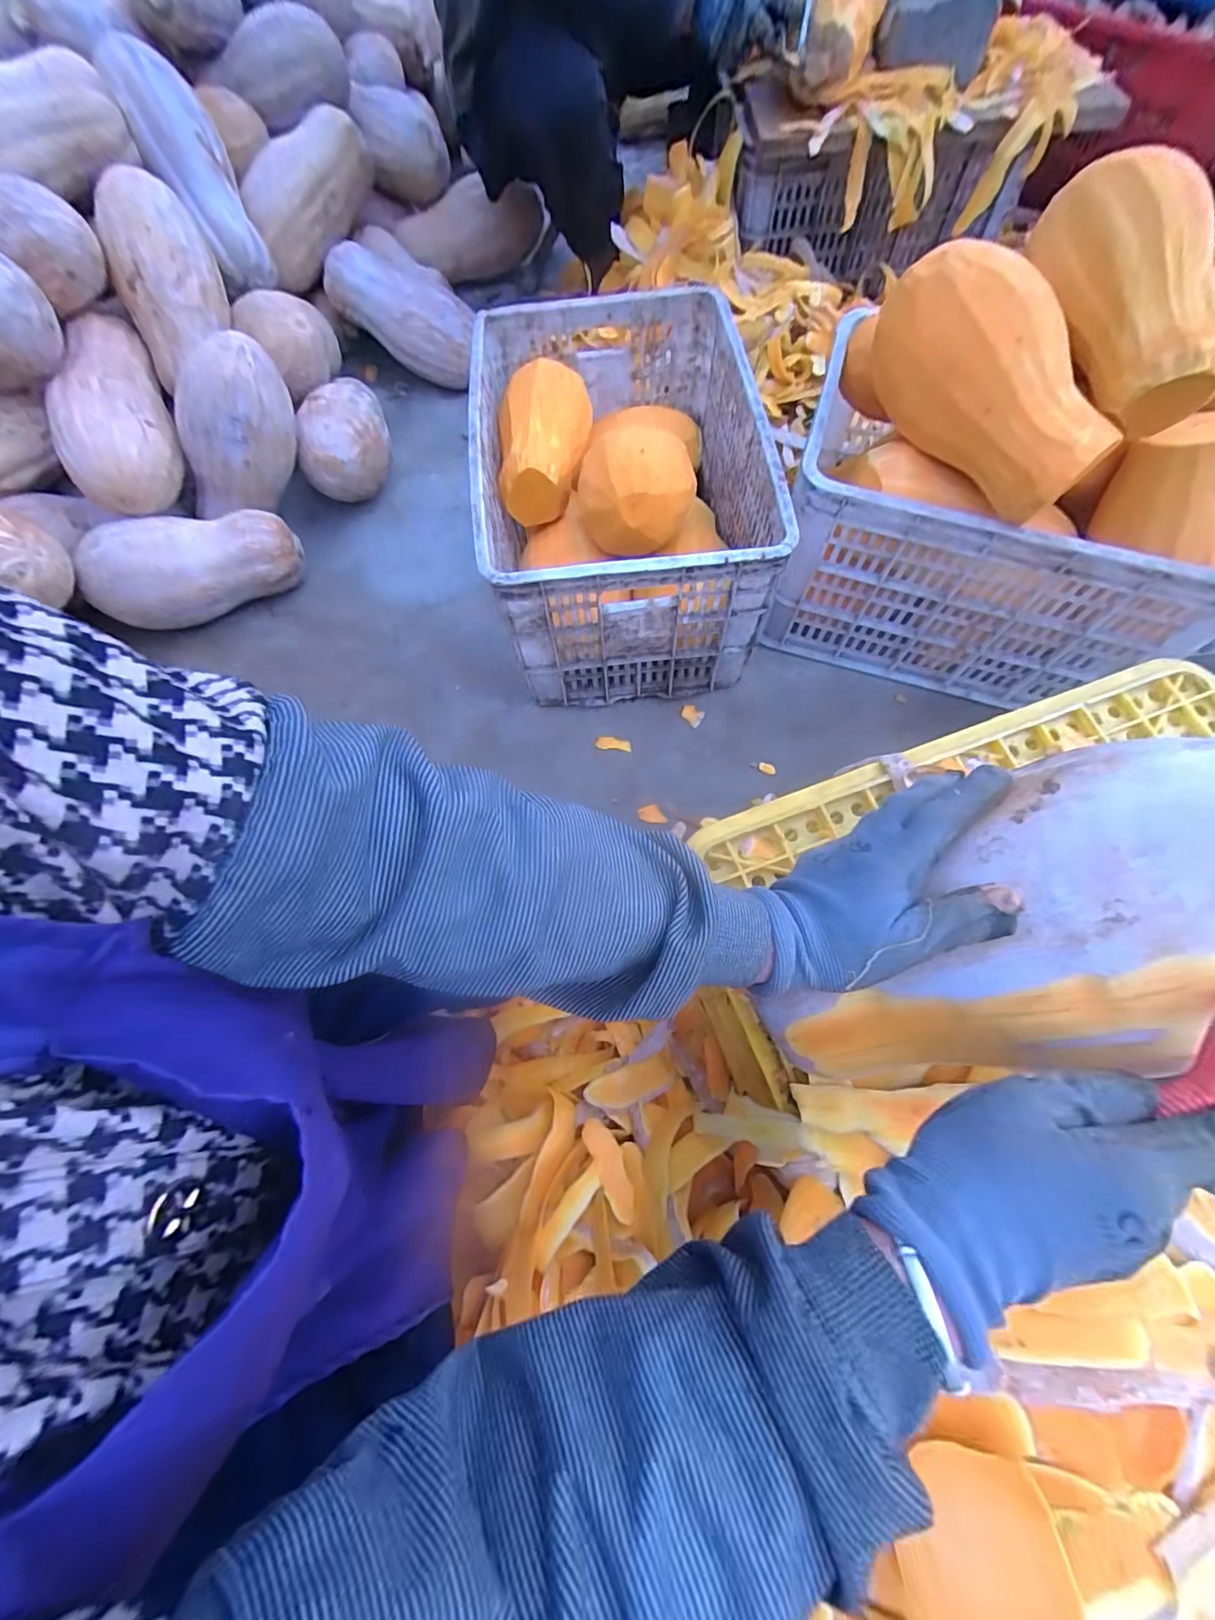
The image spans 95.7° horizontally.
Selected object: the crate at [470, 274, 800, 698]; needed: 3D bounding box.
[{"bbox_3d":[0.011,-0.443,0.768,0.347,0.268,0.520,-8,68,-1],"label":"crate"}]

